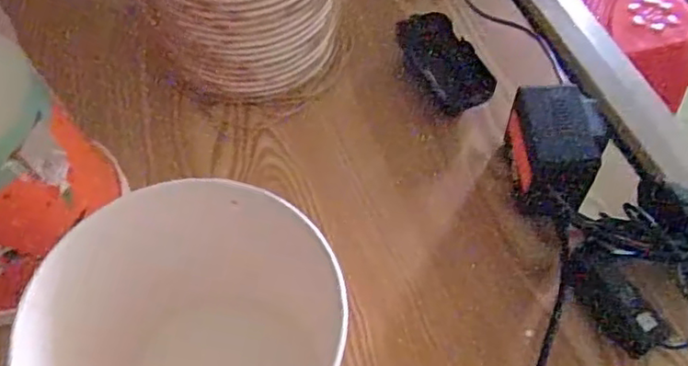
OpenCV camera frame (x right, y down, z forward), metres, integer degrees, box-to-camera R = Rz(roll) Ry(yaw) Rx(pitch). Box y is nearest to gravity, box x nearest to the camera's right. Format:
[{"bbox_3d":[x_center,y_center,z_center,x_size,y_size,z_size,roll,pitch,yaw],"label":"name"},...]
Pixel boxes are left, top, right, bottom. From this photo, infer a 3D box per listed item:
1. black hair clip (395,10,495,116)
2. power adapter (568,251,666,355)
[{"bbox_3d":[0.087,-0.107,0.558,0.054,0.024,0.106,-28,61,-17],"label":"black hair clip"},{"bbox_3d":[0.184,0.084,0.429,0.033,0.018,0.070,-27,61,-17],"label":"power adapter"}]

